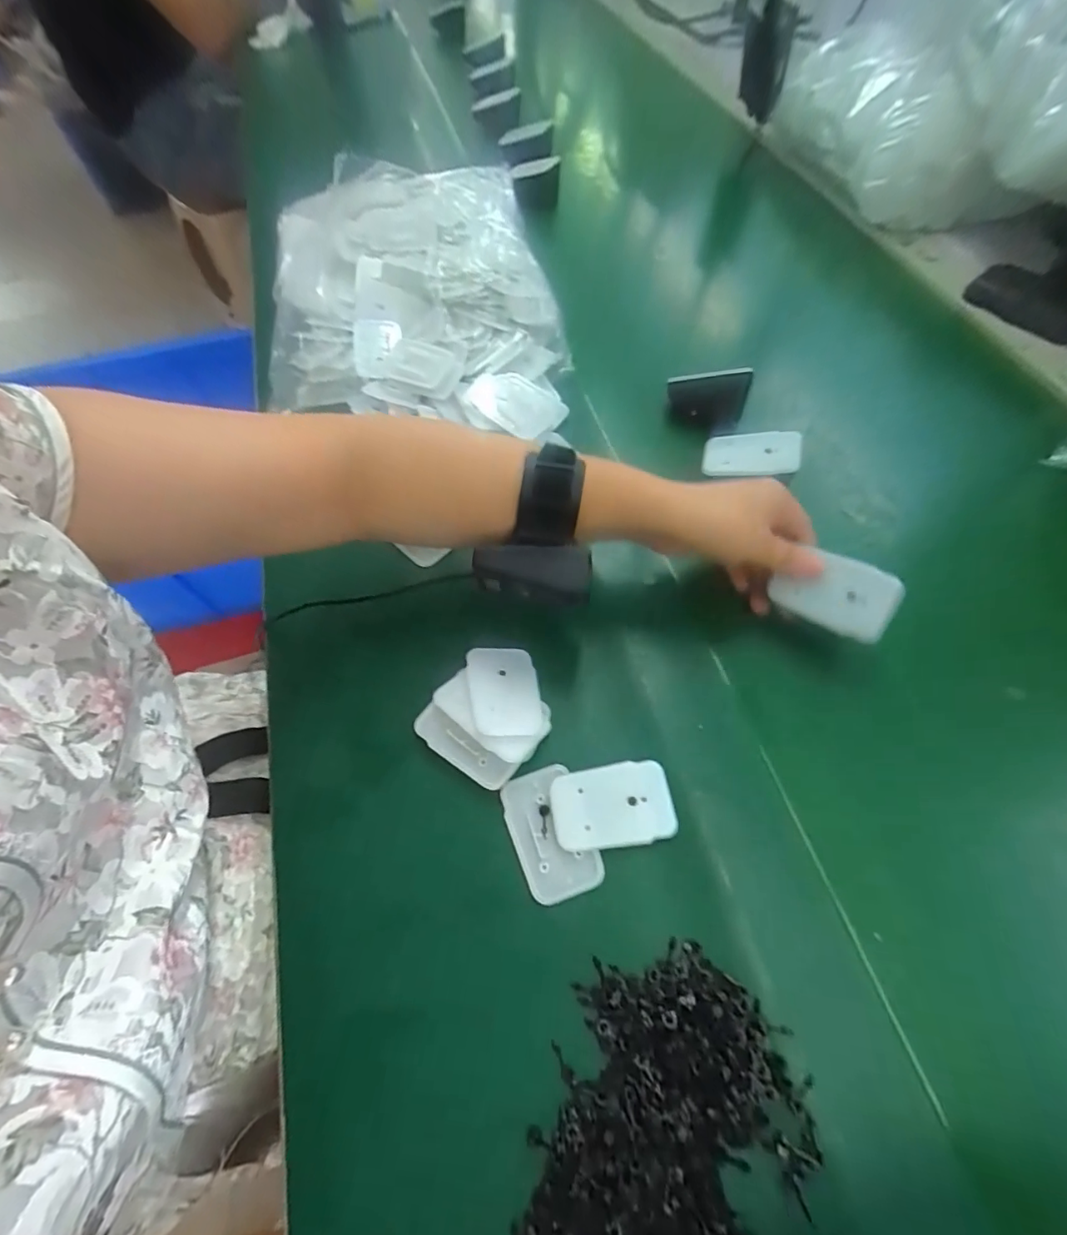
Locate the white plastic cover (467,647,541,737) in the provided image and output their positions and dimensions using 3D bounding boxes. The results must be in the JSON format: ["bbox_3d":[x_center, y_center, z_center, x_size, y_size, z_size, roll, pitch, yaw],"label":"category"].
[{"bbox_3d":[-0.019,0.046,0.331,0.043,0.004,0.066,-1,48,-14],"label":"white plastic cover"}]

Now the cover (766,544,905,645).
[{"bbox_3d":[0.190,-0.015,0.329,0.067,0.008,0.044,26,104,19],"label":"cover"}]

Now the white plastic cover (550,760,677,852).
[{"bbox_3d":[0.046,0.111,0.307,0.069,0.008,0.044,-10,60,-2],"label":"white plastic cover"}]

